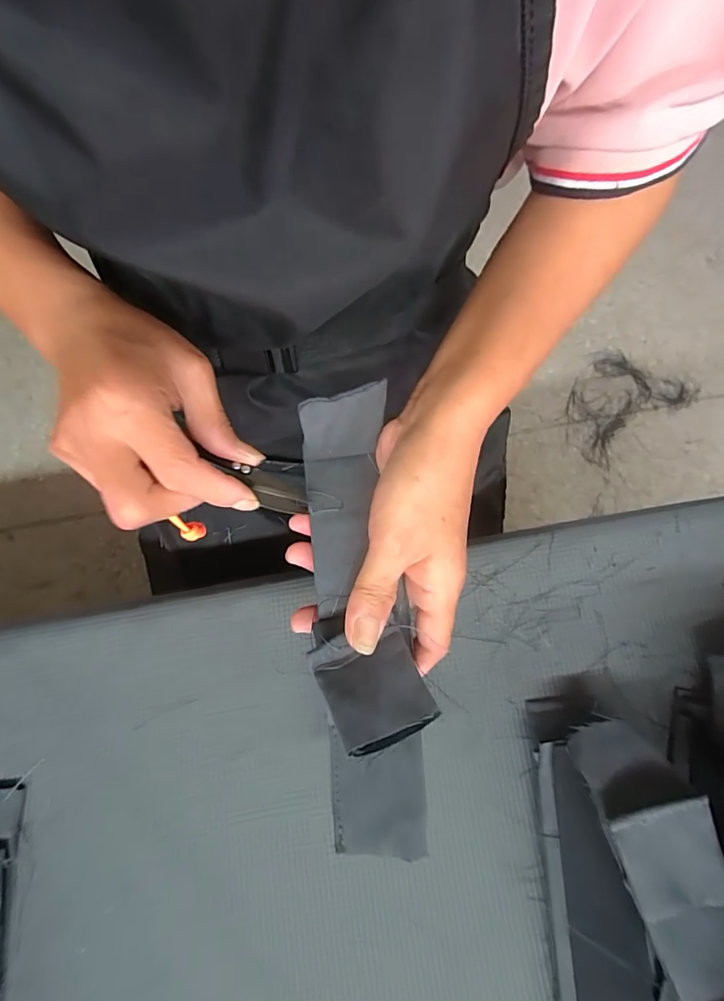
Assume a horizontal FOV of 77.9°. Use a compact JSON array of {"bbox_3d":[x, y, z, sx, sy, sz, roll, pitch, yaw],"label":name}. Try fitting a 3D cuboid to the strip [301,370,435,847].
[{"bbox_3d":[-0.001,0.053,0.207,0.045,0.047,0.205,-7,79,0],"label":"strip"}]

